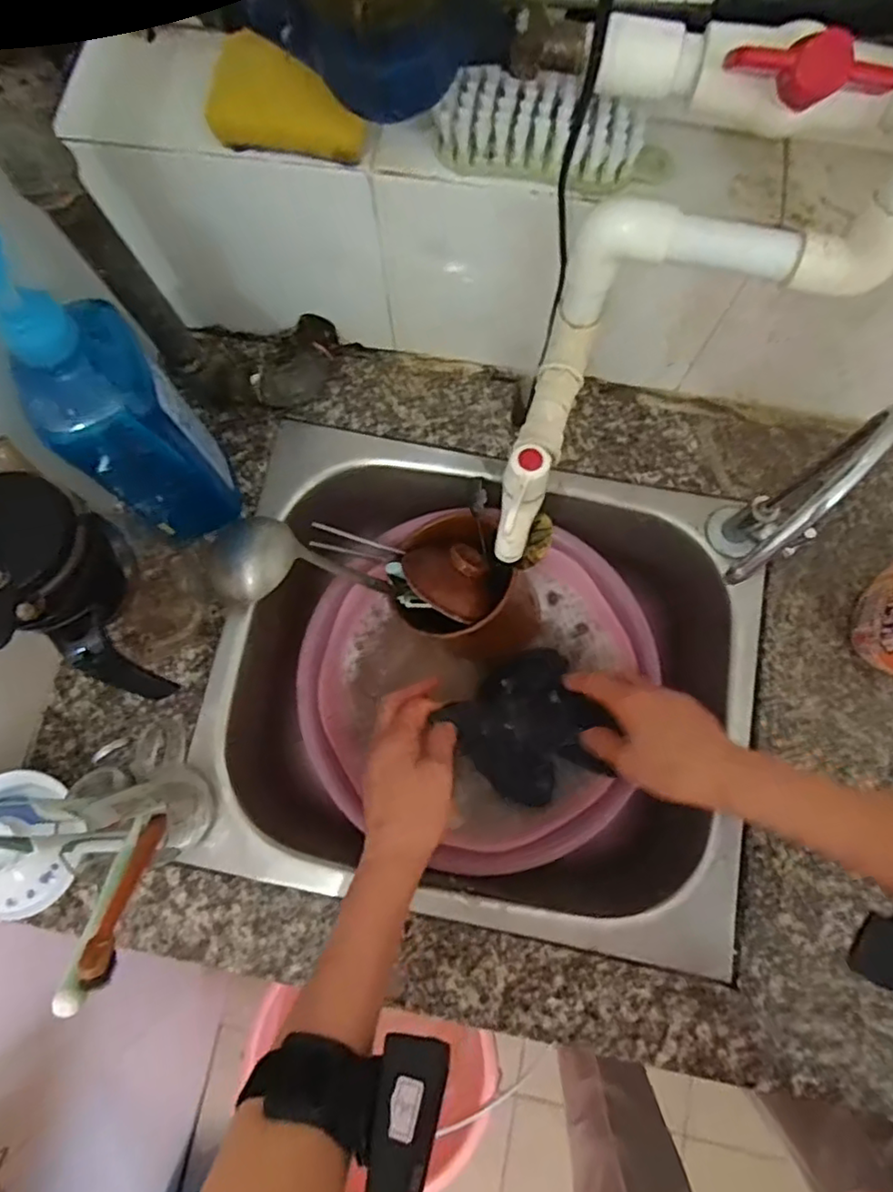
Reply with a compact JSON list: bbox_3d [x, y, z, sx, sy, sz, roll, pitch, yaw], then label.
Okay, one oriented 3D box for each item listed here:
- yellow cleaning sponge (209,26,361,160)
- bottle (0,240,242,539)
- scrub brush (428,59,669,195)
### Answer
[{"bbox_3d":[-0.094,-0.291,0.379,0.090,0.055,0.034,10,77,4],"label":"yellow cleaning sponge"},{"bbox_3d":[-0.208,-0.115,0.407,0.076,0.267,0.072,-39,79,-7],"label":"bottle"},{"bbox_3d":[0.063,-0.271,0.373,0.136,0.037,0.044,13,78,4],"label":"scrub brush"}]

